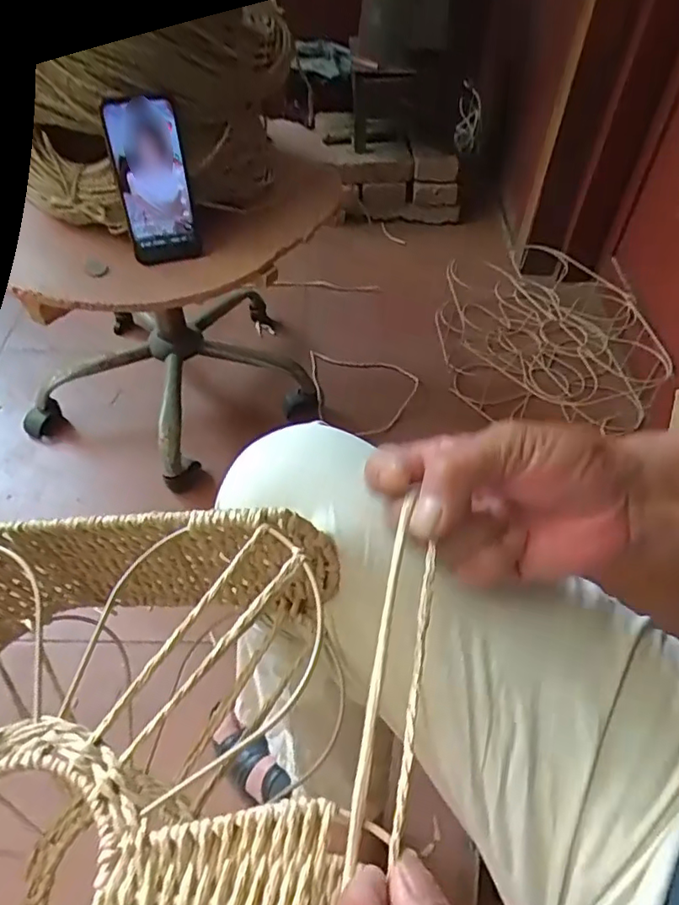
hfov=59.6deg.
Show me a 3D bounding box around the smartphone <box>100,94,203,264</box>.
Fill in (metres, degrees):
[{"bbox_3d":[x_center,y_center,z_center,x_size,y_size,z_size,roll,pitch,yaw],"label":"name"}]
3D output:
[{"bbox_3d":[-0.194,-0.279,0.620,0.071,0.163,0.016,-10,42,-9],"label":"smartphone"}]

